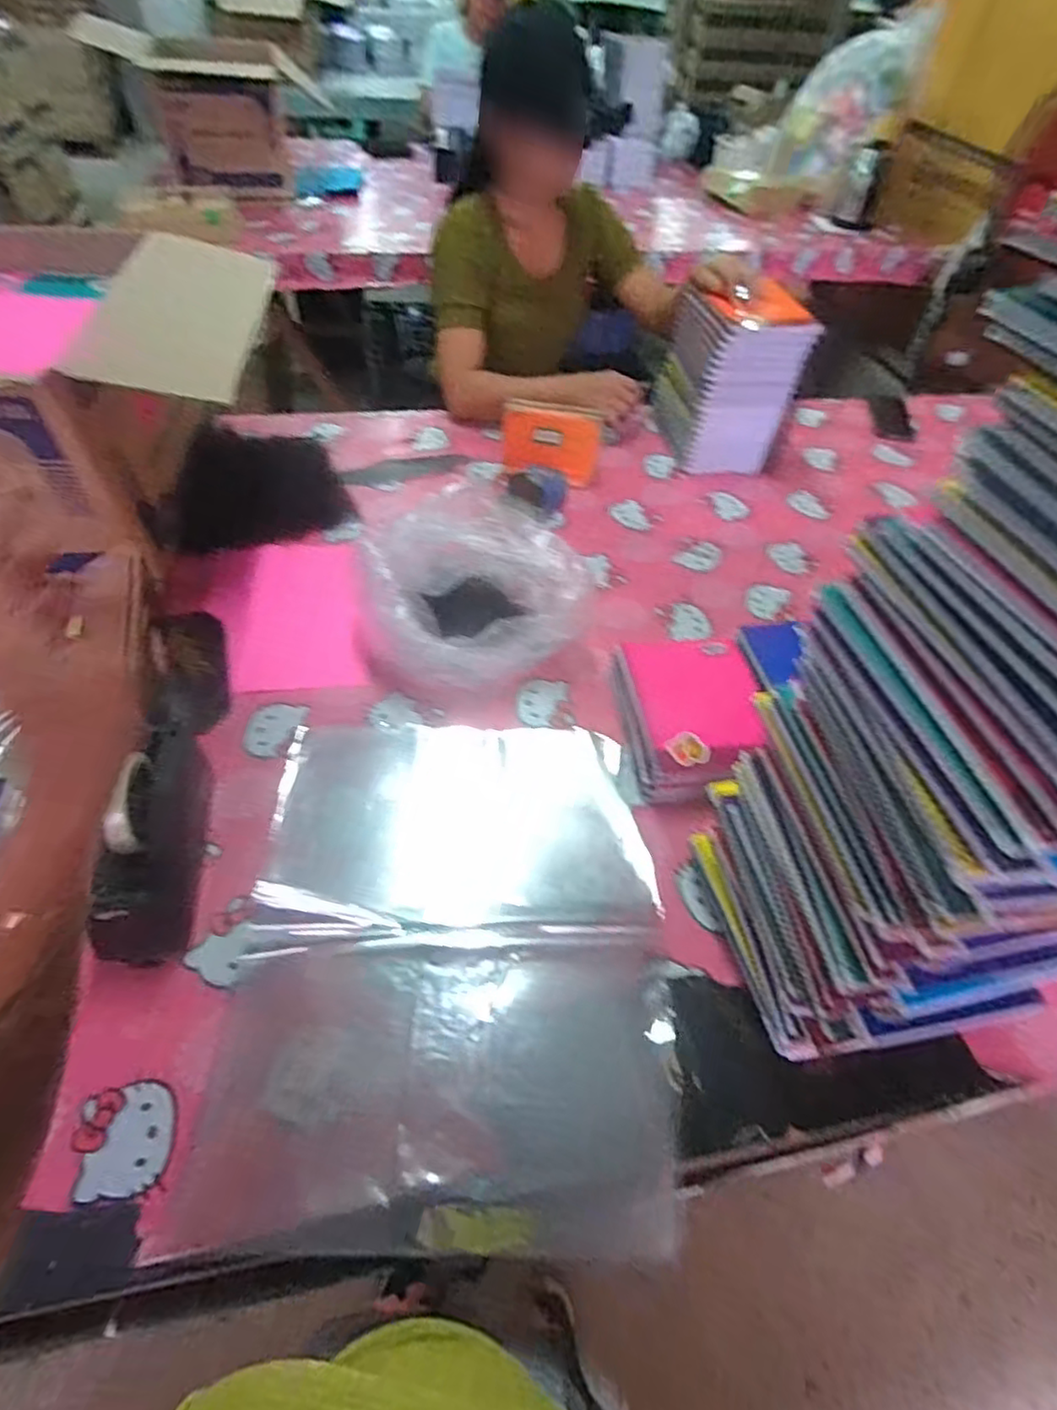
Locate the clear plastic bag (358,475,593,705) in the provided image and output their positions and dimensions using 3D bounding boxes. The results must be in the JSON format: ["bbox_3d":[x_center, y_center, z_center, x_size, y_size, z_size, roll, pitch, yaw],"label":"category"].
[{"bbox_3d":[-0.084,-0.138,0.858,0.255,0.133,0.224,-22,57,-21],"label":"clear plastic bag"}]

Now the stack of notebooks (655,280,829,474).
[{"bbox_3d":[0.351,-0.560,1.164,0.170,0.245,0.185,-5,52,-9],"label":"stack of notebooks"}]

